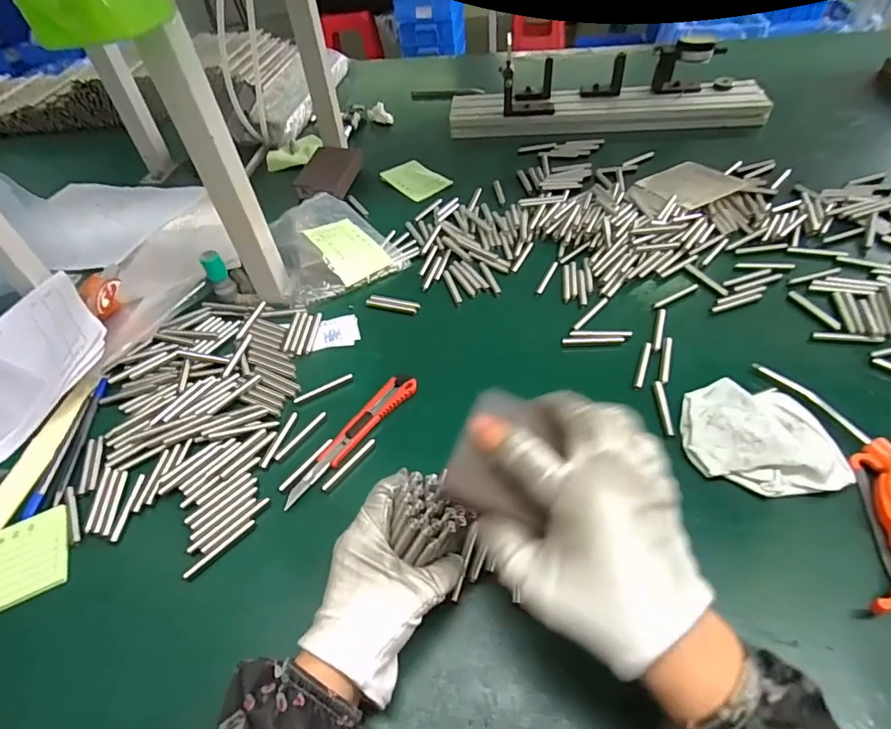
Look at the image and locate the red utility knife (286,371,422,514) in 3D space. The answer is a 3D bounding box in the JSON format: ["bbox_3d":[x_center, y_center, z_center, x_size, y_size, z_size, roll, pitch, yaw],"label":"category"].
[{"bbox_3d":[-0.082,0.061,0.430,0.025,0.015,0.150,29,58,29],"label":"red utility knife"}]

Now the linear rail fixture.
[{"bbox_3d":[0.252,-0.422,0.773,0.491,0.091,0.112,0,49,7],"label":"linear rail fixture"}]

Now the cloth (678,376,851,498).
[{"bbox_3d":[0.244,0.054,0.382,0.106,0.029,0.086,7,50,13],"label":"cloth"}]

